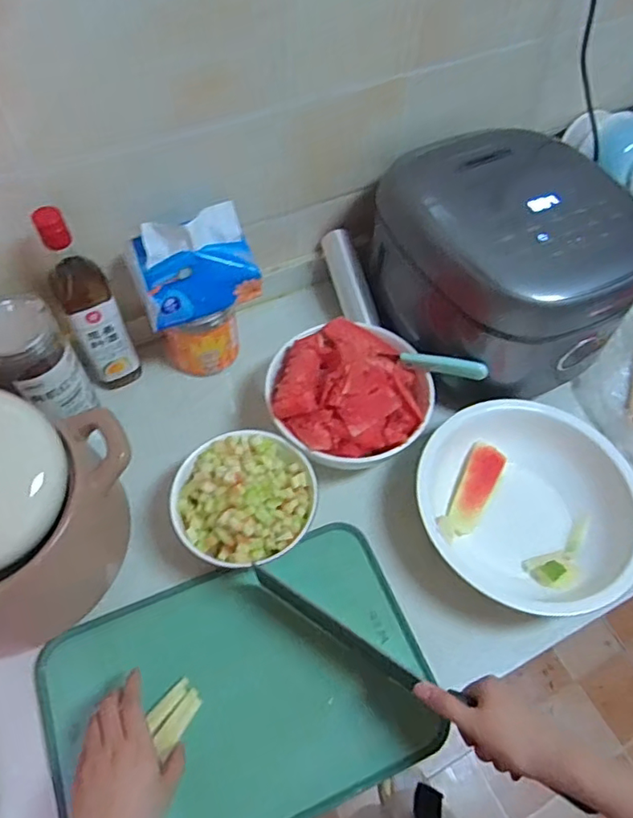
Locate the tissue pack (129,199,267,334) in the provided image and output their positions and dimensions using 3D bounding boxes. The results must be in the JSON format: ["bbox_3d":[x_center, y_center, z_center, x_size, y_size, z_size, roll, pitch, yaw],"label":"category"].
[{"bbox_3d":[-0.141,-0.167,0.641,0.137,0.097,0.081,-18,61,-13],"label":"tissue pack"}]

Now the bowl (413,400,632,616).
[{"bbox_3d":[0.234,0.113,0.635,0.234,0.069,0.250,1,58,-2],"label":"bowl"}]

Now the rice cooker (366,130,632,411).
[{"bbox_3d":[0.239,-0.165,0.705,0.260,0.232,0.246,-15,60,-11],"label":"rice cooker"}]

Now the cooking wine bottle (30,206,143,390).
[{"bbox_3d":[-0.270,-0.120,0.662,0.065,0.254,0.060,-27,63,-18],"label":"cooking wine bottle"}]

